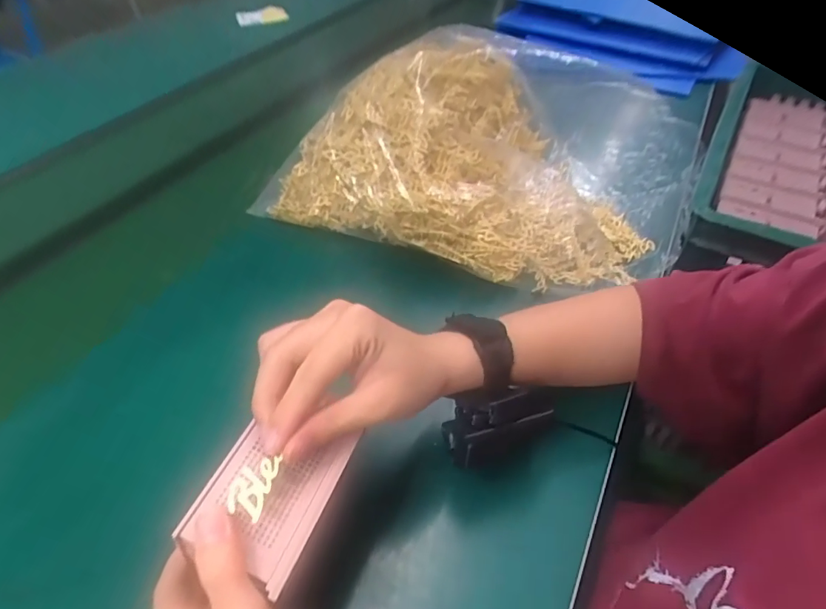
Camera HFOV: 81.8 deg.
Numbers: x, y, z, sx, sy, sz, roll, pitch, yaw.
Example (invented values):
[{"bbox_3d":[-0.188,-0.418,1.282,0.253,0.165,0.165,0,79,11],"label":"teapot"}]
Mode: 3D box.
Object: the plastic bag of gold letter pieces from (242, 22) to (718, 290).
[{"bbox_3d":[0.066,-0.175,0.527,0.460,0.164,0.255,15,48,17],"label":"plastic bag of gold letter pieces"}]

